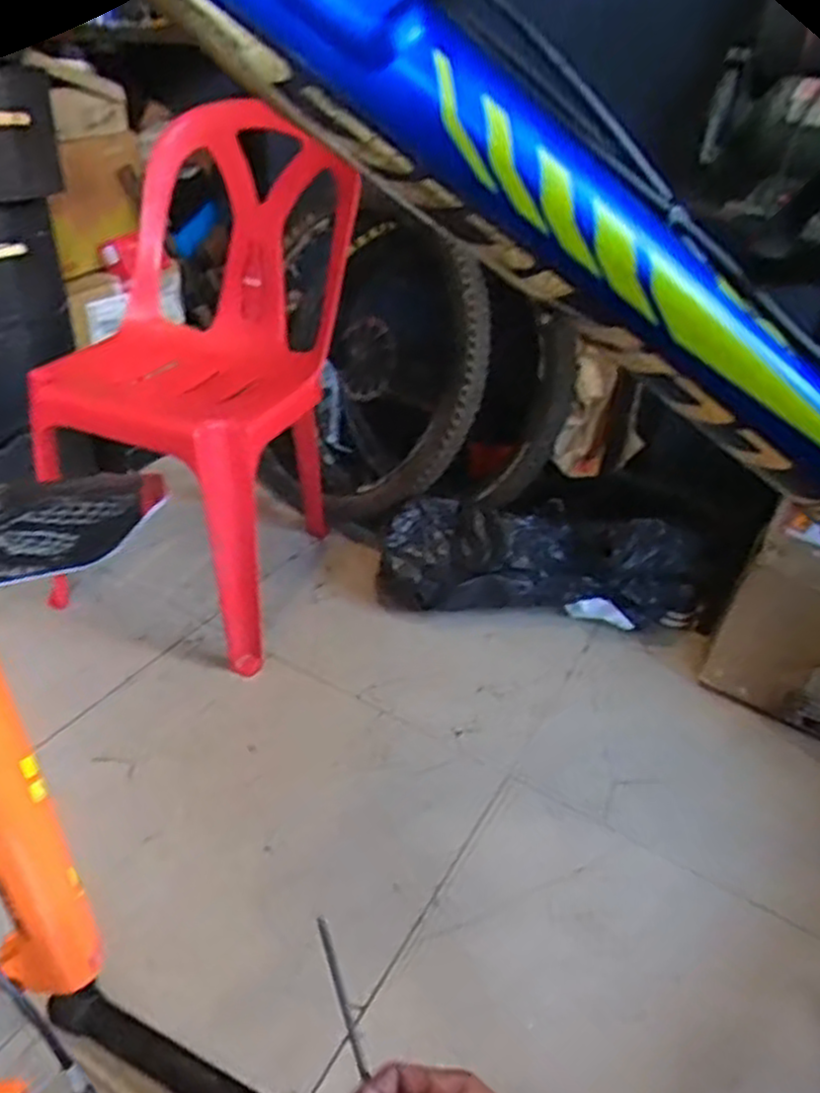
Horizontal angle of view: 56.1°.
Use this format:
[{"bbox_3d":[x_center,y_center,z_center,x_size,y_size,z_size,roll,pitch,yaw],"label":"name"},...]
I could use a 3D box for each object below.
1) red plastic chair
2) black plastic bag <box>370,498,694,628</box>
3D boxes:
[{"bbox_3d":[-0.348,-0.231,1.314,0.401,0.636,0.427,15,35,14],"label":"red plastic chair"},{"bbox_3d":[0.248,0.014,1.421,0.595,0.222,0.157,6,34,1],"label":"black plastic bag"}]

